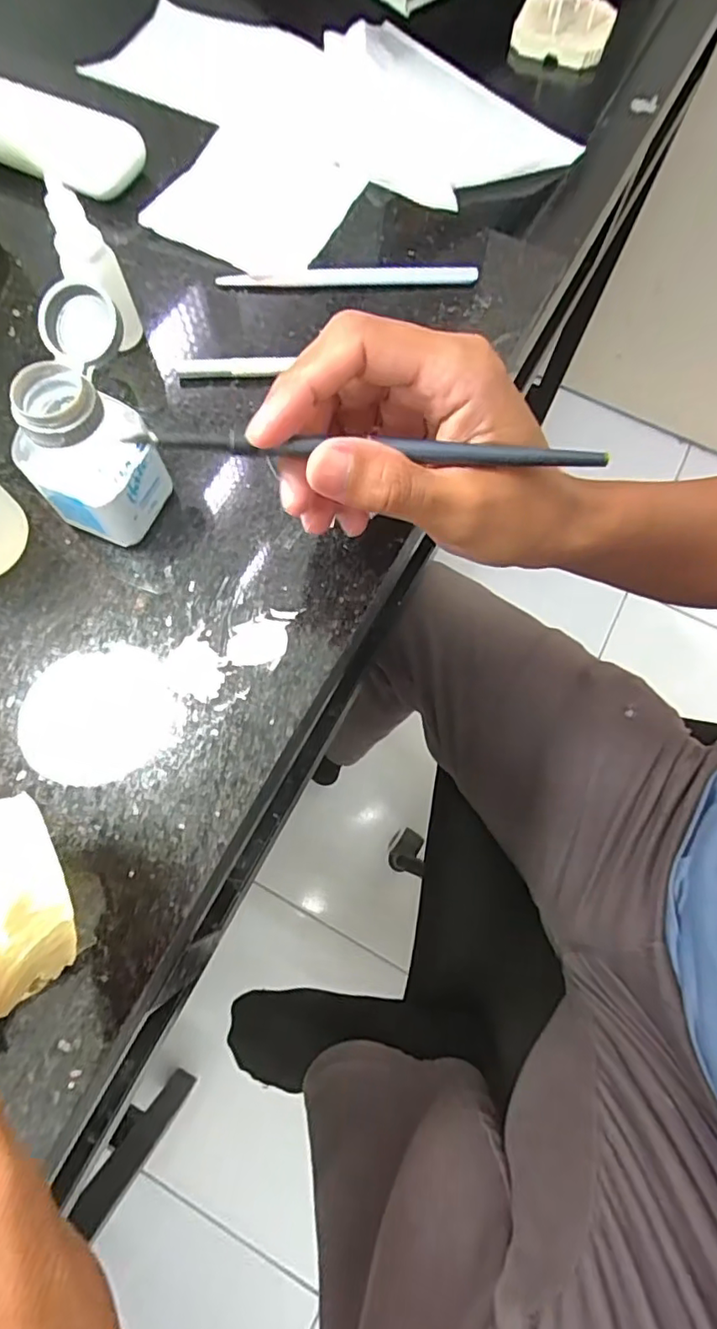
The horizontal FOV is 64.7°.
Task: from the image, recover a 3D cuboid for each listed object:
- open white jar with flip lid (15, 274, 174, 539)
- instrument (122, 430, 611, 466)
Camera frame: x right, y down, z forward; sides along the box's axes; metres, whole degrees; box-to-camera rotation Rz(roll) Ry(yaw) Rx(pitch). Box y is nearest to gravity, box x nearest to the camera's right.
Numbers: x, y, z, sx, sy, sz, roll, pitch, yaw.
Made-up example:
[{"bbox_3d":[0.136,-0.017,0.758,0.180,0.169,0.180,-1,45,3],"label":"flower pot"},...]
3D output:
[{"bbox_3d":[-0.105,-0.095,0.232,0.043,0.073,0.063,25,74,6],"label":"open white jar with flip lid"},{"bbox_3d":[0.007,-0.072,0.190,0.163,0.008,0.007,0,73,-6],"label":"instrument"}]

